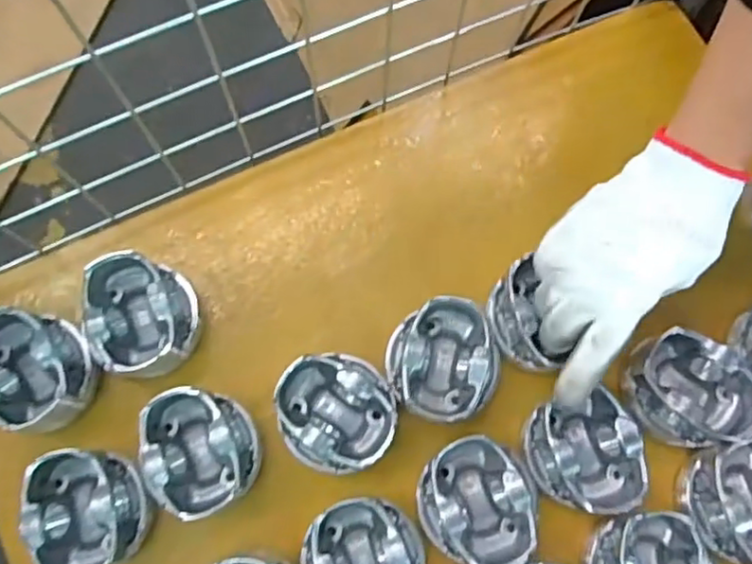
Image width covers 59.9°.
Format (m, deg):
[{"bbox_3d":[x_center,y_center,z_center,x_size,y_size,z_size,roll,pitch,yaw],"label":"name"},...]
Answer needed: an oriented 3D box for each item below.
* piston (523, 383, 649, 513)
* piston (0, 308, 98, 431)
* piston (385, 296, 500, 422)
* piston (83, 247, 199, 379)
[{"bbox_3d":[0.137,0.116,0.434,0.067,0.041,0.073,0,75,-1],"label":"piston"},{"bbox_3d":[-0.238,0.061,0.453,0.067,0.051,0.078,-11,75,-4],"label":"piston"},{"bbox_3d":[0.046,0.055,0.452,0.076,0.039,0.080,0,75,-1],"label":"piston"},{"bbox_3d":[-0.170,0.026,0.466,0.075,0.048,0.082,14,75,3],"label":"piston"}]

